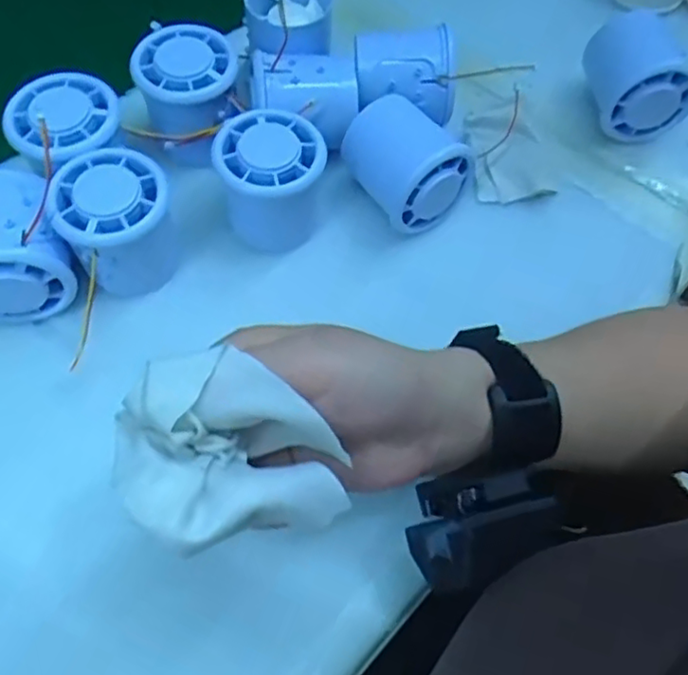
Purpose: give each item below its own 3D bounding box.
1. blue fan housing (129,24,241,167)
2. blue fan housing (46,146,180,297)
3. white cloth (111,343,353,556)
[{"bbox_3d":[-0.086,-0.137,0.365,0.053,0.045,0.057,1,63,-2],"label":"blue fan housing"},{"bbox_3d":[-0.114,-0.057,0.331,0.053,0.055,0.051,1,63,-2],"label":"blue fan housing"},{"bbox_3d":[-0.037,0.034,0.203,0.065,0.032,0.053,-12,64,-9],"label":"white cloth"}]

